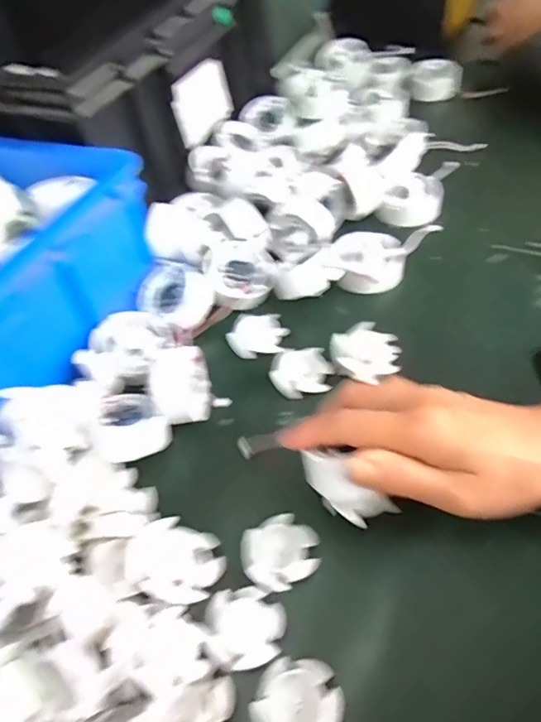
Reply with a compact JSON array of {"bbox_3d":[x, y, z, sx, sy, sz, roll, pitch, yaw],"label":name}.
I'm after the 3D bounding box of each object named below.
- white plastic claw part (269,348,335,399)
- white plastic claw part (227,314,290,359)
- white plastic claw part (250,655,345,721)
[{"bbox_3d":[0.024,0.011,0.391,0.046,0.019,0.034,-11,51,0],"label":"white plastic claw part"},{"bbox_3d":[-0.009,-0.021,0.421,0.047,0.012,0.035,-4,52,5],"label":"white plastic claw part"},{"bbox_3d":[0.014,0.173,0.258,0.041,0.018,0.042,-4,52,5],"label":"white plastic claw part"}]

